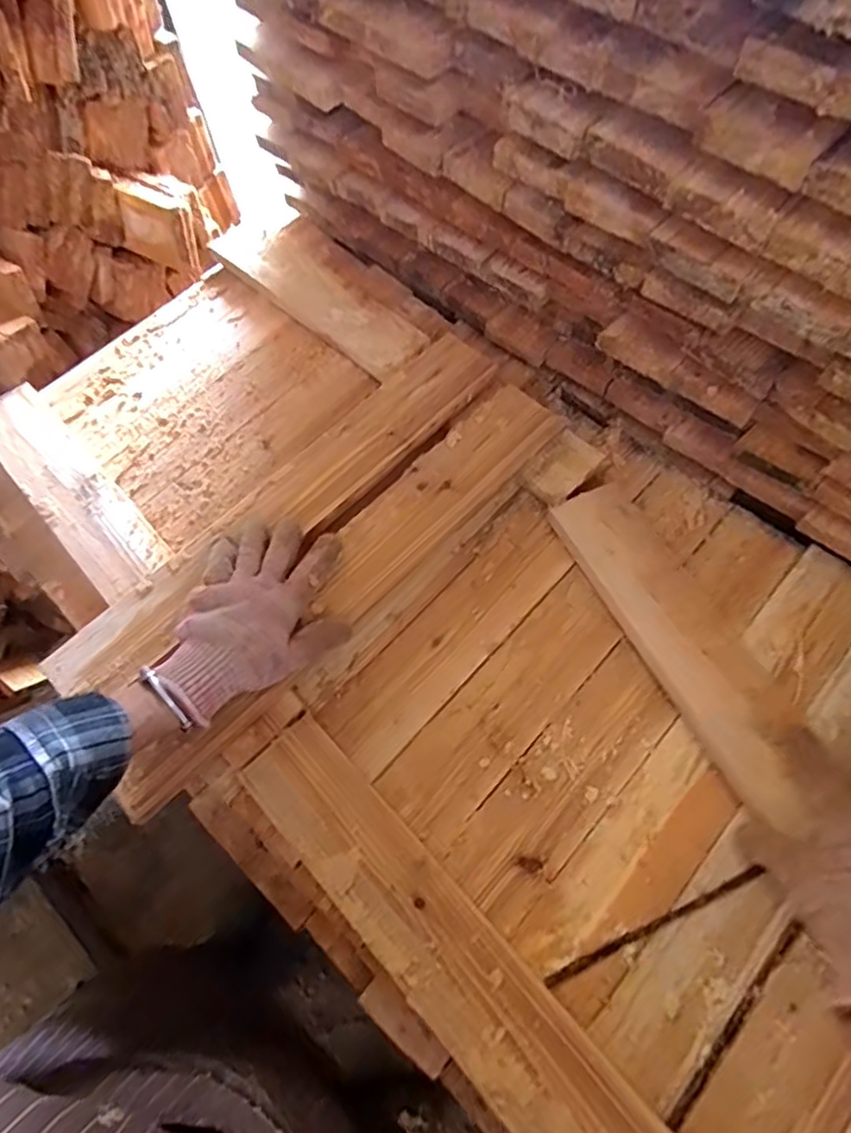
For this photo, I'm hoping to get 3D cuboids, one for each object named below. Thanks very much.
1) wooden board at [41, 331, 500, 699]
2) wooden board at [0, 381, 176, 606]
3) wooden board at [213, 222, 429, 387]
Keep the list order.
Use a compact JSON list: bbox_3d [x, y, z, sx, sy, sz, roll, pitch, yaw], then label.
[{"bbox_3d":[-0.122,-0.063,0.570,0.482,0.019,0.074,-42,70,-15],"label":"wooden board"},{"bbox_3d":[-0.356,-0.078,0.623,0.072,0.022,0.293,-41,70,-15],"label":"wooden board"},{"bbox_3d":[-0.117,-0.314,0.714,0.090,0.031,0.317,-43,70,-16],"label":"wooden board"}]

